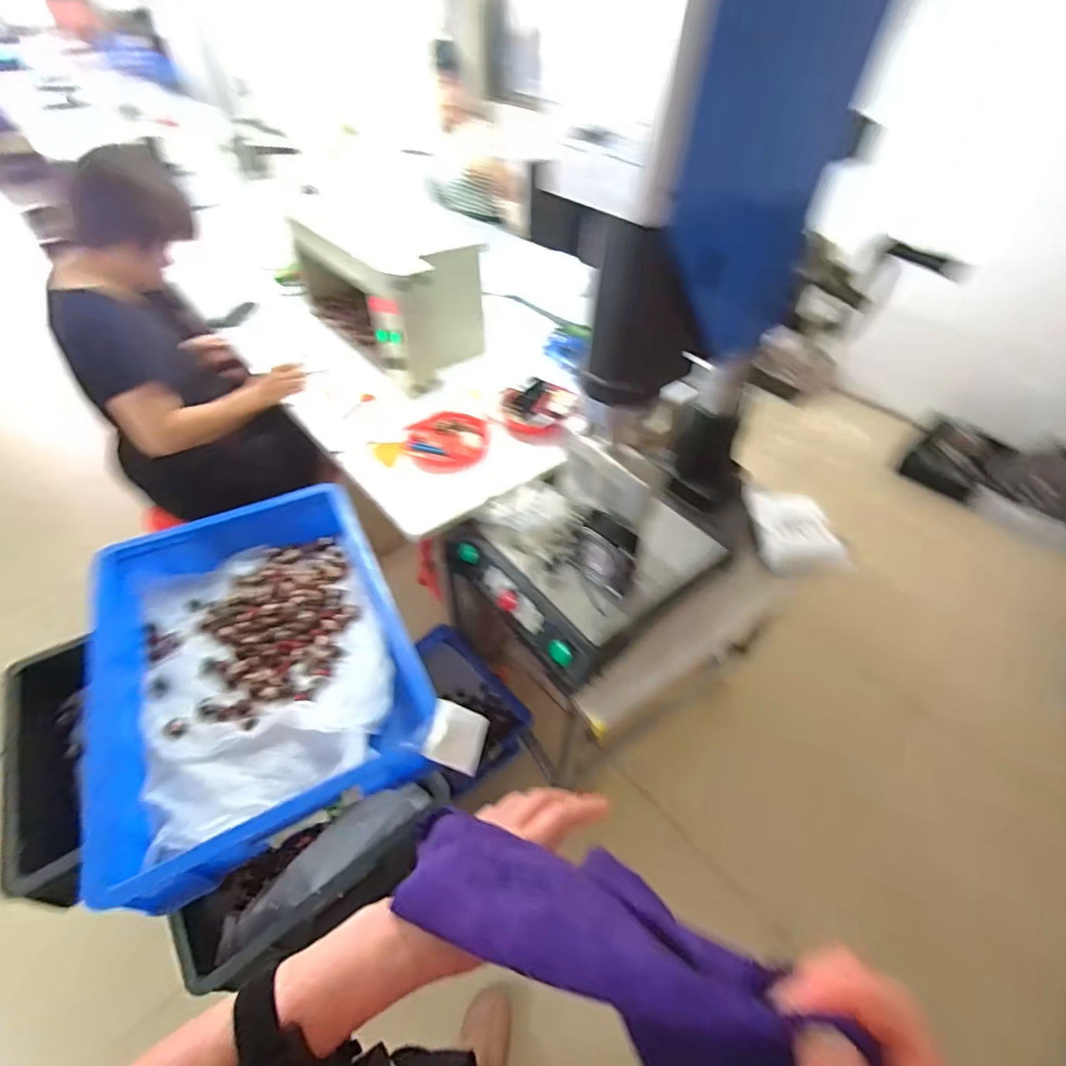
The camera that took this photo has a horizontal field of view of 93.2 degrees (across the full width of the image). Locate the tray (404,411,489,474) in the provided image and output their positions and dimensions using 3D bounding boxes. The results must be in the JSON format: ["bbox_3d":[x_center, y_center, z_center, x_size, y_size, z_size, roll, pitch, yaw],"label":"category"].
[{"bbox_3d":[-0.174,-0.189,1.034,0.160,0.027,0.173,1,47,-1],"label":"tray"}]

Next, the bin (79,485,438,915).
[{"bbox_3d":[-0.429,0.187,0.798,0.405,0.118,0.569,-21,52,-20],"label":"bin"}]

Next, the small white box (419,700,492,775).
[{"bbox_3d":[-0.104,0.281,0.693,0.018,0.086,0.076,-18,44,45],"label":"small white box"}]

